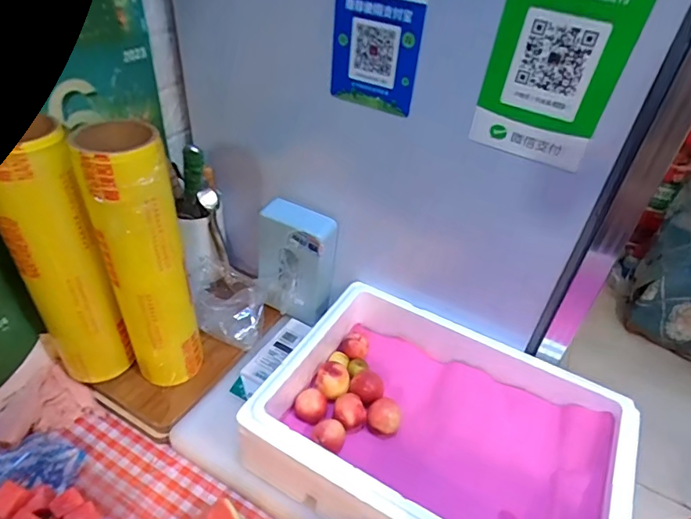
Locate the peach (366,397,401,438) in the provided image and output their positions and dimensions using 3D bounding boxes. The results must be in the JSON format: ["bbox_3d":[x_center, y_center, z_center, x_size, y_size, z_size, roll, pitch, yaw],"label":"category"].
[{"bbox_3d":[0.051,0.211,0.619,0.042,0.036,0.046,3,39,-3],"label":"peach"}]

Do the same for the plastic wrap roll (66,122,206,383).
[{"bbox_3d":[-0.251,0.012,0.591,0.092,0.353,0.085,-17,44,-25],"label":"plastic wrap roll"}]

